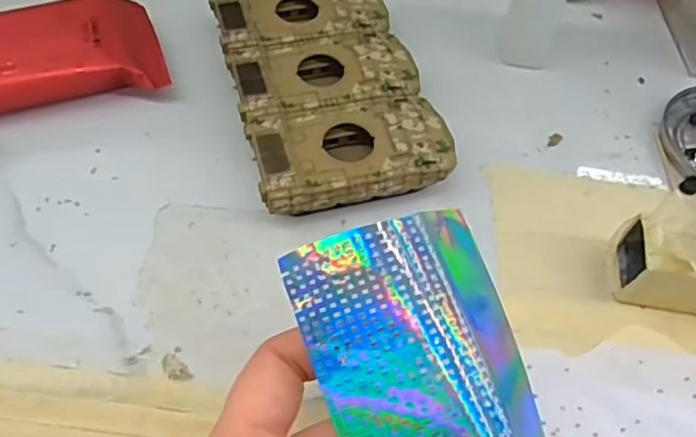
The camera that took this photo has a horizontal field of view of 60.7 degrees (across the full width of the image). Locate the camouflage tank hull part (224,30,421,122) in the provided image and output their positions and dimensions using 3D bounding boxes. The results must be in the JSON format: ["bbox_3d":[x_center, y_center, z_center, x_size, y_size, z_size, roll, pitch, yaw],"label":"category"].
[{"bbox_3d":[-0.012,-0.072,0.321,0.096,0.026,0.053,-12,59,-11],"label":"camouflage tank hull part"}]

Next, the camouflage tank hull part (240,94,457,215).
[{"bbox_3d":[0.003,-0.030,0.294,0.096,0.026,0.051,-12,59,-11],"label":"camouflage tank hull part"}]

